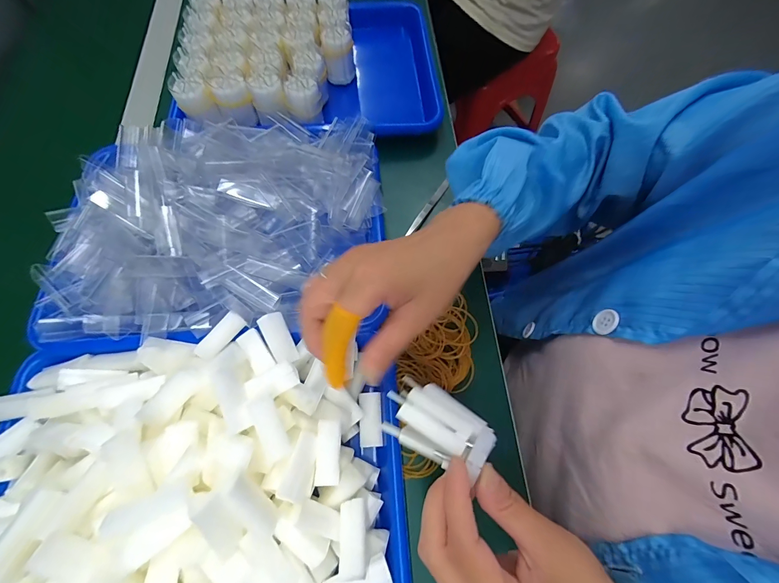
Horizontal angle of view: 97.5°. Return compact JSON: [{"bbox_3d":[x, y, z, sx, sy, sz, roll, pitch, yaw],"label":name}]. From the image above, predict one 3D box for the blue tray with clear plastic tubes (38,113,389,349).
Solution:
[{"bbox_3d":[-0.165,-0.075,0.347,0.302,0.067,0.241,-1,68,-1],"label":"blue tray with clear plastic tubes"}]

